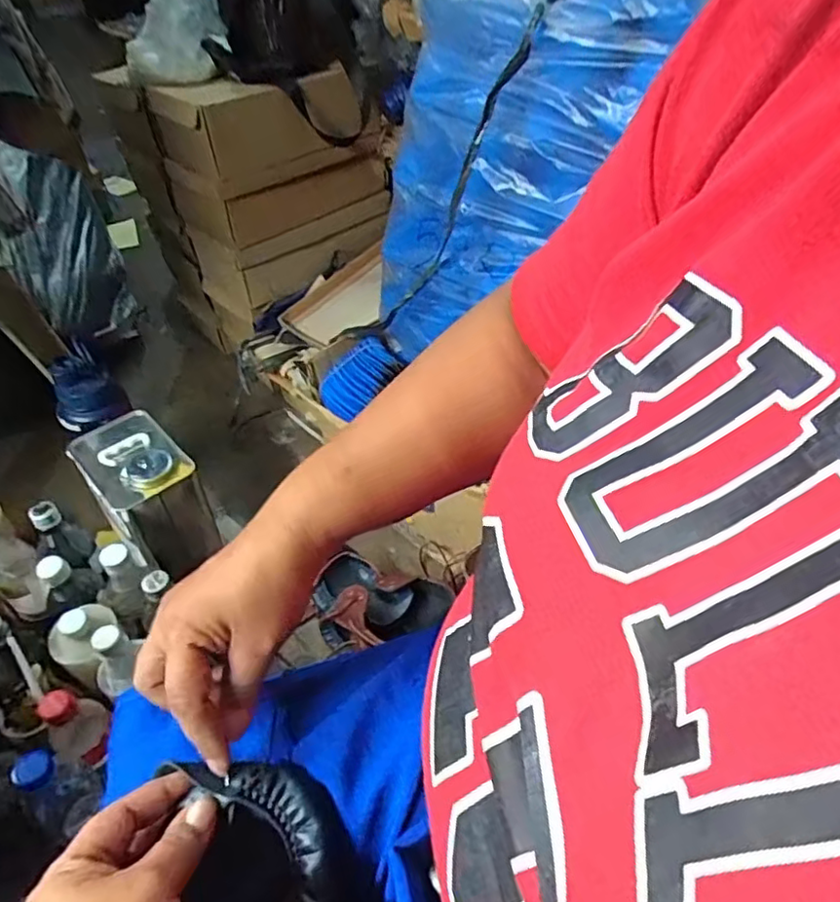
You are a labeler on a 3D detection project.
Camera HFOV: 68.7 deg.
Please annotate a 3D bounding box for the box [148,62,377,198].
[{"bbox_3d":[-0.237,-0.518,0.970,0.323,0.125,0.142,-30,53,-26],"label":"box"}]

